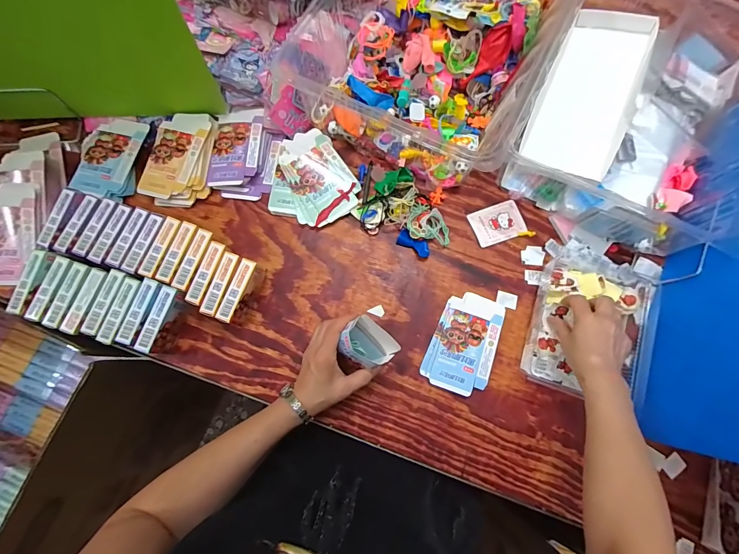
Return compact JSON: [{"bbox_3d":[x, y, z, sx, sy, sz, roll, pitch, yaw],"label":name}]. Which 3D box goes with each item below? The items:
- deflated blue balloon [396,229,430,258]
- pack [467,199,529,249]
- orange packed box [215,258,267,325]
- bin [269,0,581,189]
[{"bbox_3d":[0.074,-0.054,0.595,0.057,0.014,0.028,26,75,5],"label":"deflated blue balloon"},{"bbox_3d":[0.216,-0.091,0.615,0.090,0.005,0.063,-20,76,-7],"label":"pack"},{"bbox_3d":[-0.185,0.023,0.541,0.024,0.067,0.098,19,75,3],"label":"orange packed box"},{"bbox_3d":[0.100,-0.410,0.625,0.393,0.131,0.483,28,76,5],"label":"bin"}]

